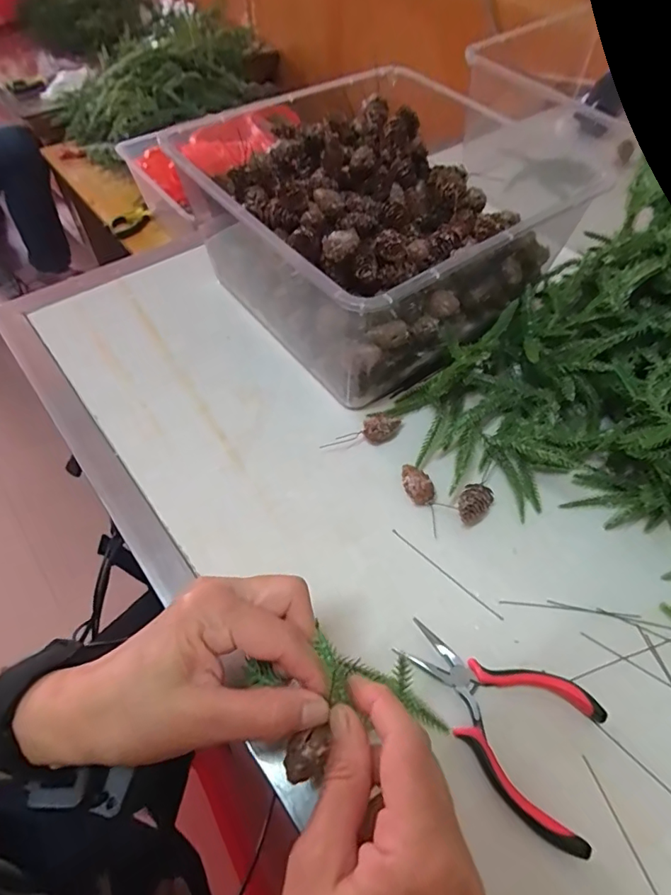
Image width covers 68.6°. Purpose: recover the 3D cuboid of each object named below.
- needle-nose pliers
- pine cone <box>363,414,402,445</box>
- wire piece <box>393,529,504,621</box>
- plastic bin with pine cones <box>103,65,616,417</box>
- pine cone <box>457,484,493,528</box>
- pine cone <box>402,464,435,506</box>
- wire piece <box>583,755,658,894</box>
[{"bbox_3d":[0.098,0.170,0.310,0.131,0.016,0.083,26,59,15],"label":"needle-nose pliers"},{"bbox_3d":[0.042,-0.018,0.432,0.038,0.021,0.023,-16,58,-12],"label":"pine cone"},{"bbox_3d":[0.083,0.094,0.370,0.099,0.004,0.004,38,63,22],"label":"wire piece"},{"bbox_3d":[0.040,-0.202,0.483,0.277,0.143,0.268,-34,63,-22],"label":"plastic bin with pine cones"},{"bbox_3d":[0.110,0.045,0.391,0.023,0.018,0.032,30,60,18],"label":"pine cone"},{"bbox_3d":[0.066,0.032,0.402,0.018,0.019,0.034,-29,61,-19],"label":"pine cone"},{"bbox_3d":[0.172,0.233,0.281,0.004,0.004,0.099,-14,57,-11],"label":"wire piece"}]

